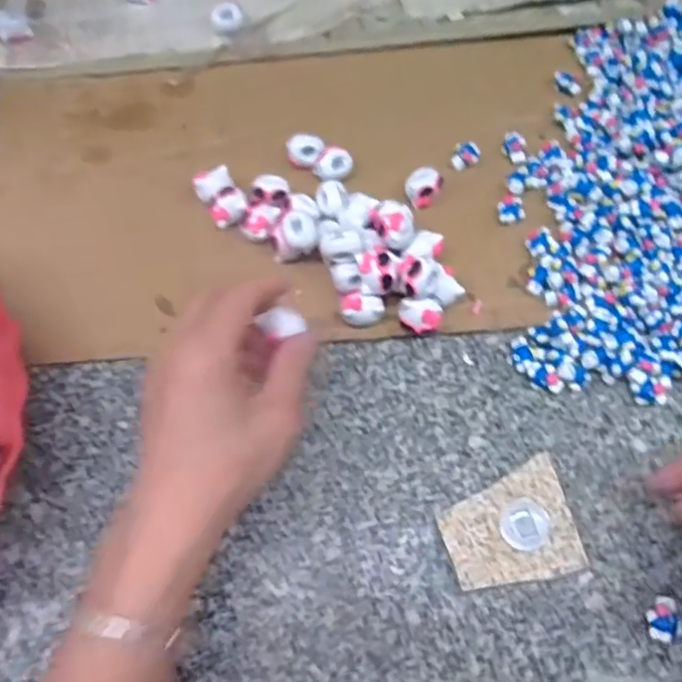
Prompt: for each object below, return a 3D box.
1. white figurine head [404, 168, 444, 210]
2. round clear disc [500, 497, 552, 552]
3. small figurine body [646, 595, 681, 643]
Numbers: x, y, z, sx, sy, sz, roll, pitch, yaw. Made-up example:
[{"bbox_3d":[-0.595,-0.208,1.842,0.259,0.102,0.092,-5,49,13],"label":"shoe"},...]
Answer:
[{"bbox_3d":[0.056,-0.102,0.424,0.024,0.022,0.021,14,66,6],"label":"white figurine head"},{"bbox_3d":[0.101,0.100,0.340,0.028,0.005,0.026,0,65,-1],"label":"round clear disc"},{"bbox_3d":[0.167,0.145,0.323,0.017,0.012,0.022,-8,66,-4],"label":"small figurine body"}]

